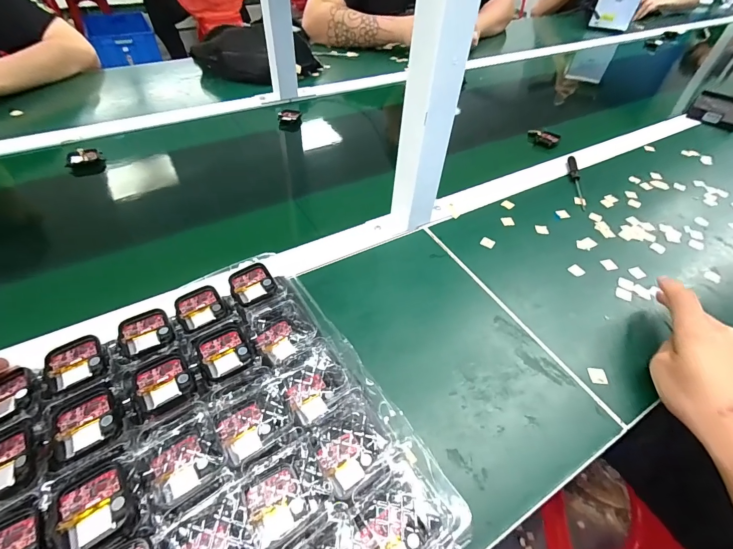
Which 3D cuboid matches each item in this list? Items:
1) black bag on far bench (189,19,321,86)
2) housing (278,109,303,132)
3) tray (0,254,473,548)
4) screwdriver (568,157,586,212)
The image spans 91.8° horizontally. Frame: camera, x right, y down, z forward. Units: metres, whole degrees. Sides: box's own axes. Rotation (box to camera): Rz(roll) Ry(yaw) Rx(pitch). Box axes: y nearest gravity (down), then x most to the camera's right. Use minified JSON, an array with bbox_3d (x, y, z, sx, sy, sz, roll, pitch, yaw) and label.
[{"bbox_3d":[-0.243,-0.479,0.775,0.274,0.092,0.111,-3,49,-6],"label":"black bag on far bench"},{"bbox_3d":[-0.144,-0.292,0.671,0.042,0.029,0.042,-5,49,-8],"label":"housing"},{"bbox_3d":[-0.117,0.123,0.234,0.266,0.022,0.279,-26,57,-23],"label":"tray"},{"bbox_3d":[0.329,-0.147,0.555,0.013,0.011,0.124,10,48,5],"label":"screwdriver"}]

